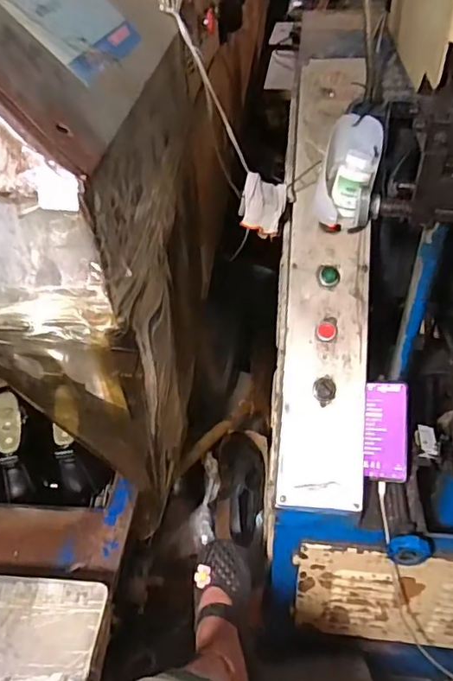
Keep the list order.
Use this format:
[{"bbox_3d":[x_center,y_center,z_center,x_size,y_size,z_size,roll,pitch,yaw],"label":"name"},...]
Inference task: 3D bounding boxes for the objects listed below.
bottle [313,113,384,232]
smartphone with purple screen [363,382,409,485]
[{"bbox_3d":[0.190,-0.254,0.857,0.086,0.167,0.075,19,15,19],"label":"bottle"},{"bbox_3d":[0.257,0.145,0.902,0.066,0.012,0.156,0,76,21],"label":"smartphone with purple screen"}]

